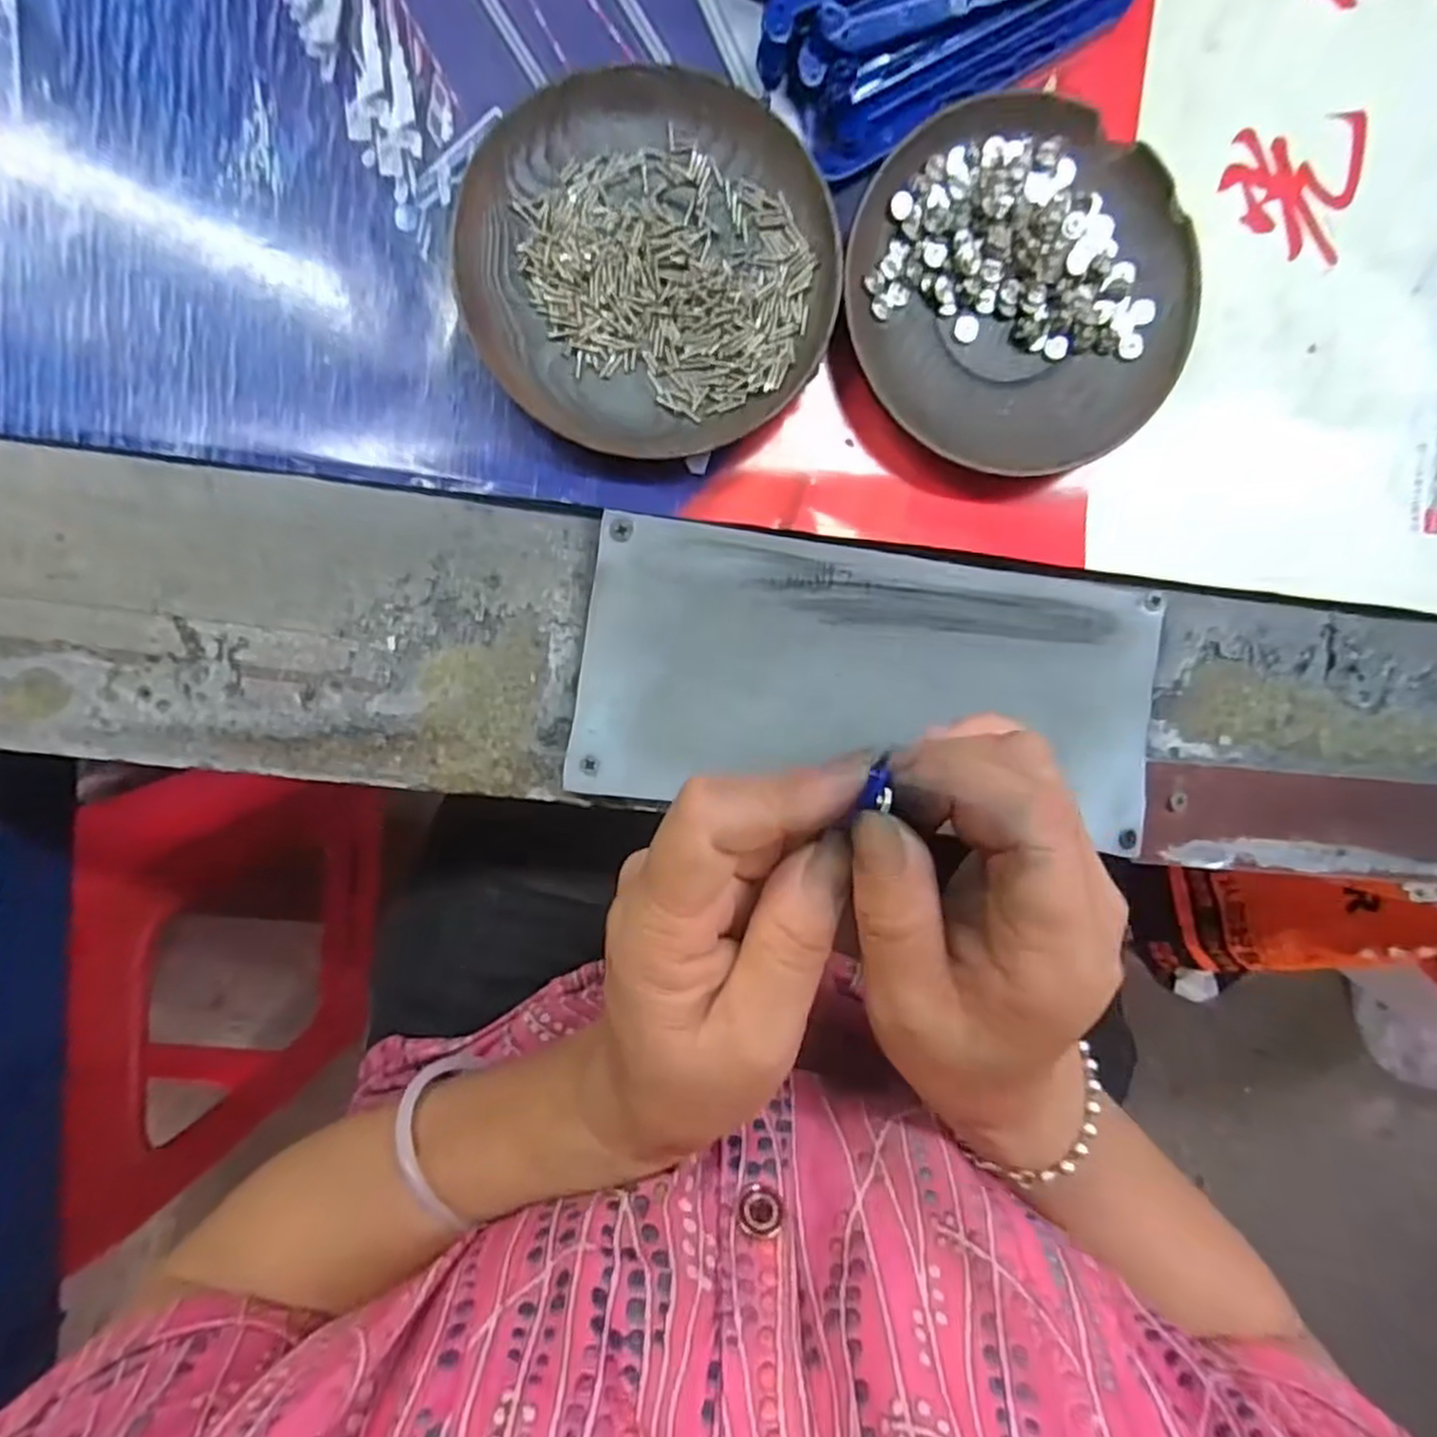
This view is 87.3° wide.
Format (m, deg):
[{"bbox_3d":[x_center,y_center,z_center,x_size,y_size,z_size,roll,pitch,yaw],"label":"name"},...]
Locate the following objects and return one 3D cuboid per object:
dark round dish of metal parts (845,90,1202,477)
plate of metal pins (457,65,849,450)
[{"bbox_3d":[0.098,-0.140,0.248,0.111,0.015,0.110,0,94,-4],"label":"dark round dish of metal parts"},{"bbox_3d":[-0.022,-0.143,0.241,0.112,0.015,0.114,0,94,-4],"label":"plate of metal pins"}]

